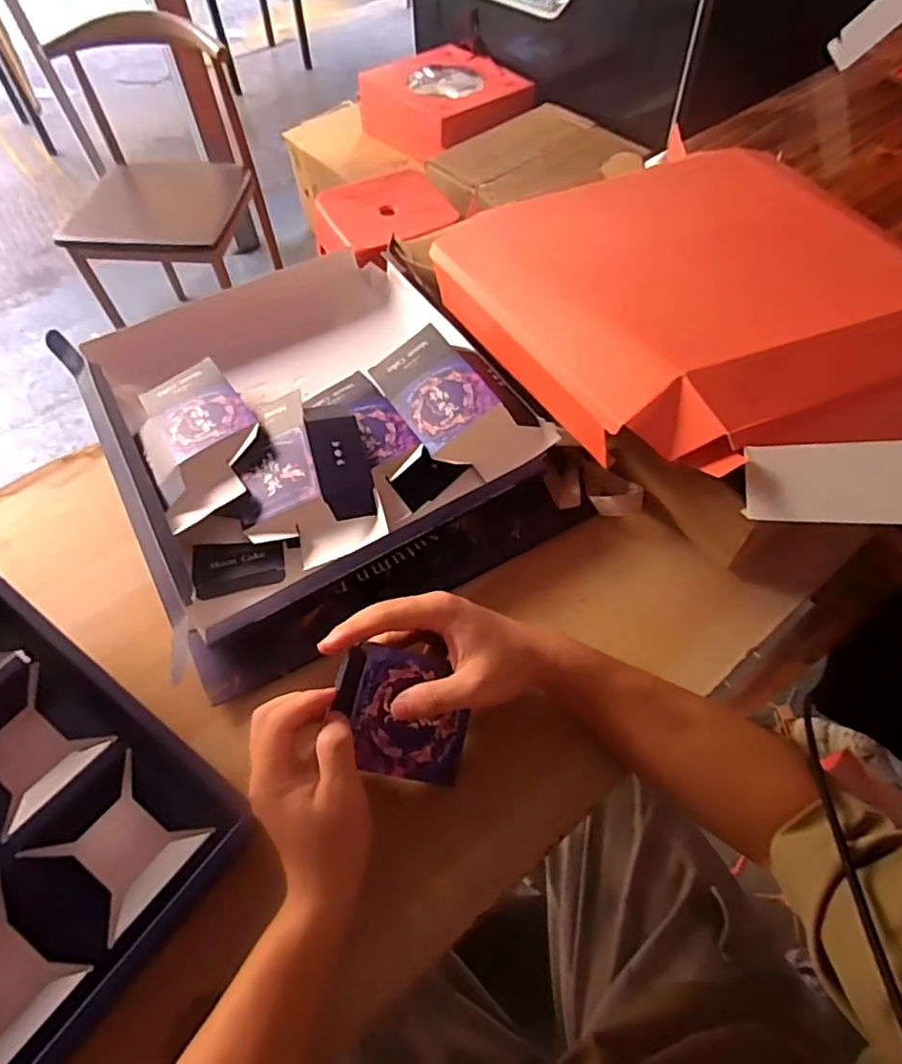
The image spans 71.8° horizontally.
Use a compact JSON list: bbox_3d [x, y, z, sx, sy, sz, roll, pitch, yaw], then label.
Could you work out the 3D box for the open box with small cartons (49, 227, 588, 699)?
[{"bbox_3d":[-0.139,-0.116,0.640,0.382,0.077,0.437,-26,60,-15],"label":"open box with small cartons"}]

